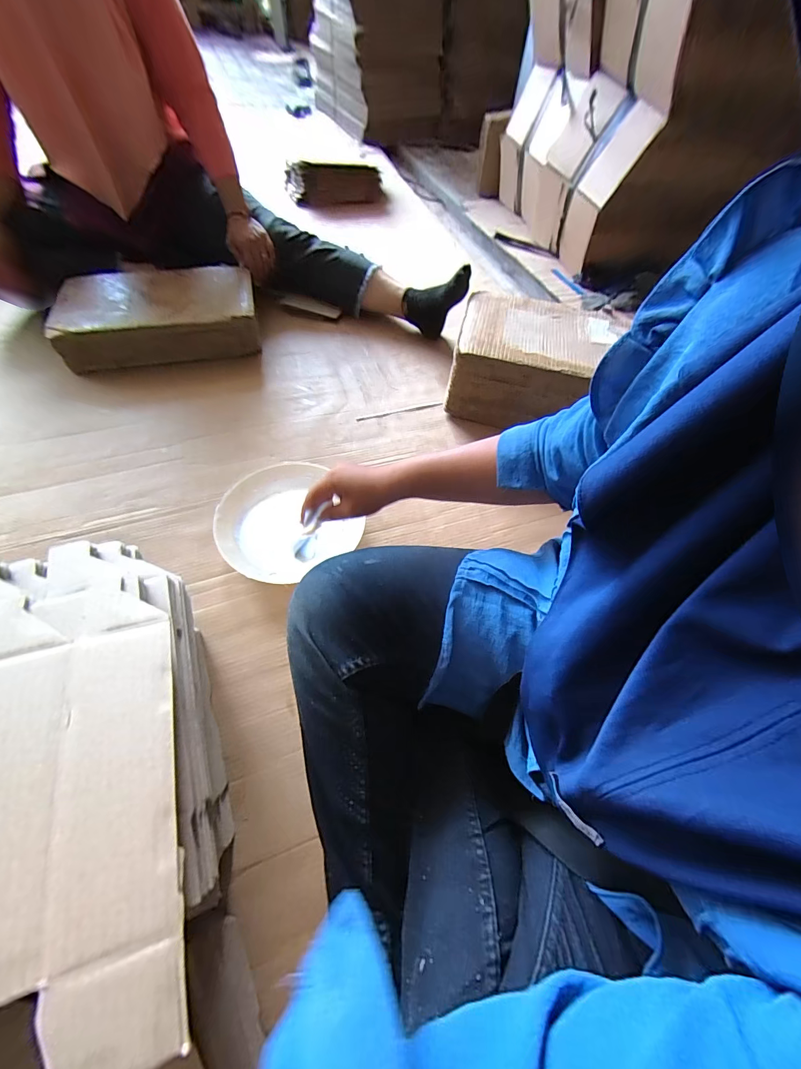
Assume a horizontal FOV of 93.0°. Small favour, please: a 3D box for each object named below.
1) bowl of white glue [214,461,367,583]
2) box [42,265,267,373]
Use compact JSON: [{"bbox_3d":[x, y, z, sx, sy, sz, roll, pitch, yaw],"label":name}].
[{"bbox_3d":[-0.179,-0.020,0.587,0.192,0.052,0.188,2,57,-3],"label":"bowl of white glue"},{"bbox_3d":[-0.494,-0.455,0.802,0.371,0.103,0.206,-11,59,-11],"label":"box"}]

